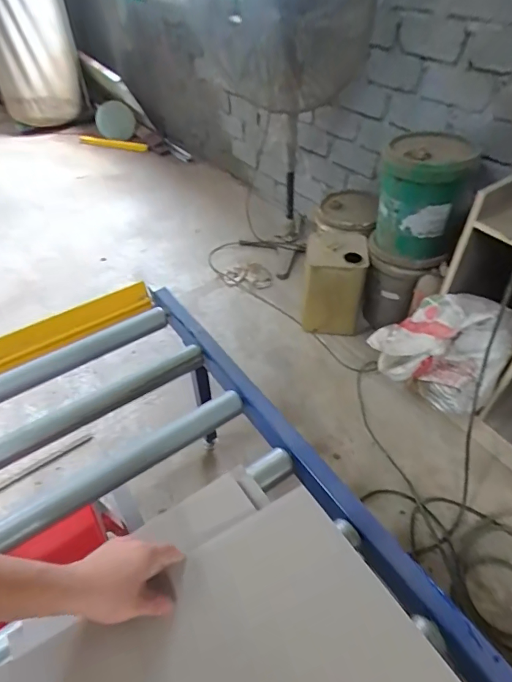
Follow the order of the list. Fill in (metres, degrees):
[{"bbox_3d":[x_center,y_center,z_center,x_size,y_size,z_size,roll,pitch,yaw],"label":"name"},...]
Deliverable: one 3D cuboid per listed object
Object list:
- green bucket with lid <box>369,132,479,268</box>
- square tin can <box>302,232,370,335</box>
[{"bbox_3d":[0.612,-0.543,1.566,0.313,0.411,0.334,17,48,16],"label":"green bucket with lid"},{"bbox_3d":[0.320,-0.230,1.789,0.255,0.367,0.247,4,46,5],"label":"square tin can"}]

